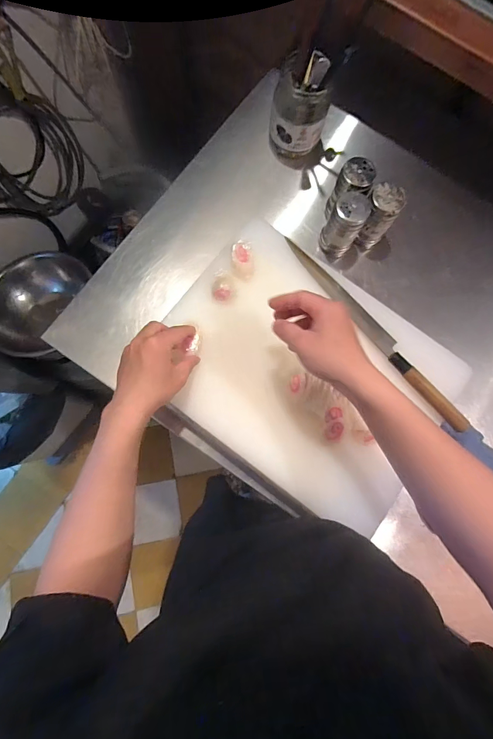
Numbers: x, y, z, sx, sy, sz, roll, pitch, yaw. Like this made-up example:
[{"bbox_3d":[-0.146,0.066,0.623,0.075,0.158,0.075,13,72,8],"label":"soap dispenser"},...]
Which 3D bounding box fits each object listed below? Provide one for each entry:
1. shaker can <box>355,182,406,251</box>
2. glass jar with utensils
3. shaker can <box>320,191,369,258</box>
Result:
[{"bbox_3d":[0.198,-0.232,0.539,0.043,0.103,0.046,0,81,-2],"label":"shaker can"},{"bbox_3d":[0.087,-0.399,0.550,0.090,0.125,0.090,0,81,-2],"label":"glass jar with utensils"},{"bbox_3d":[0.146,-0.215,0.528,0.047,0.095,0.046,0,81,-2],"label":"shaker can"}]

